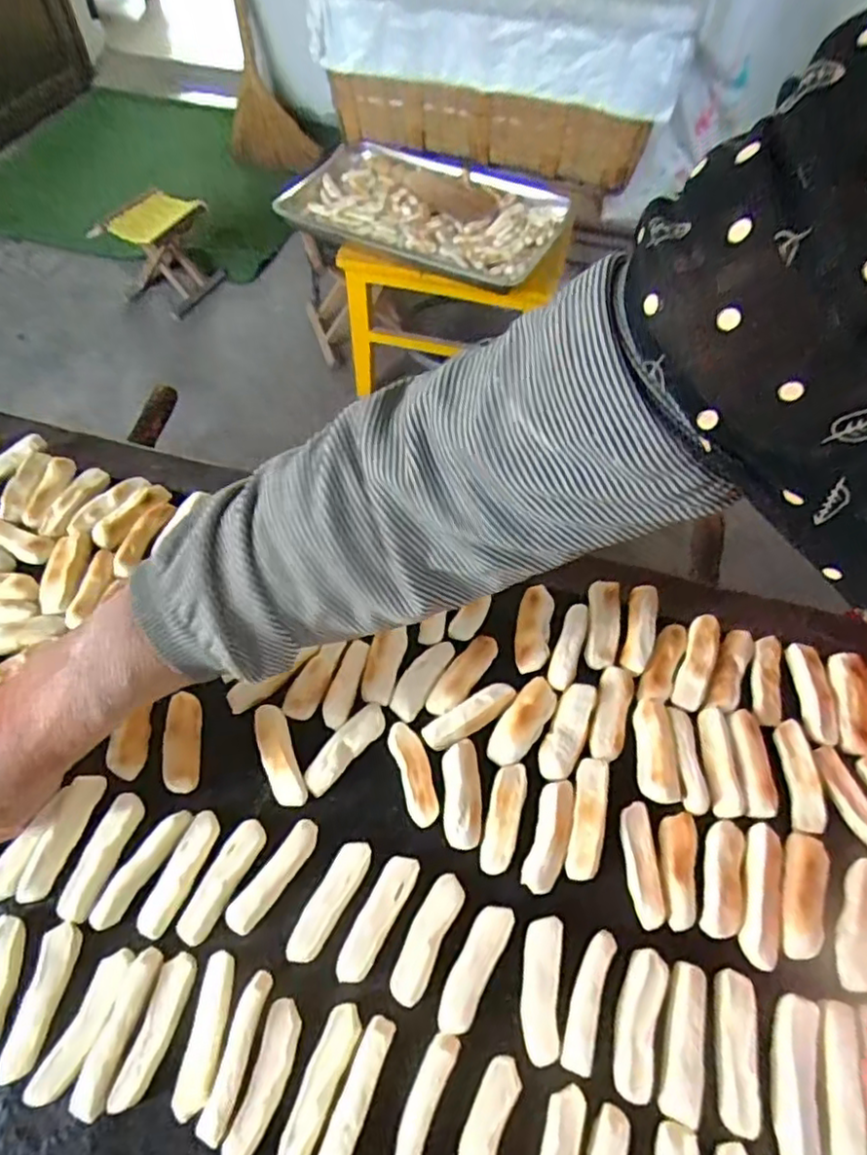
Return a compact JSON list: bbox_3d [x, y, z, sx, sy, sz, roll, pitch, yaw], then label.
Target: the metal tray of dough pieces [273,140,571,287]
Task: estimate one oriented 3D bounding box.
[{"bbox_3d":[-0.017,-0.860,1.504,0.609,0.071,0.440,17,58,9],"label":"metal tray of dough pieces"}]

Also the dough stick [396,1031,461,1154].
[{"bbox_3d":[-0.006,0.264,0.318,0.016,0.015,0.073,18,60,10],"label":"dough stick"}]

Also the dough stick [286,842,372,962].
[{"bbox_3d":[-0.058,0.181,0.368,0.018,0.009,0.067,27,62,15],"label":"dough stick"}]

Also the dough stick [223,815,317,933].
[{"bbox_3d":[-0.090,0.169,0.373,0.016,0.008,0.067,33,64,18],"label":"dough stick"}]

